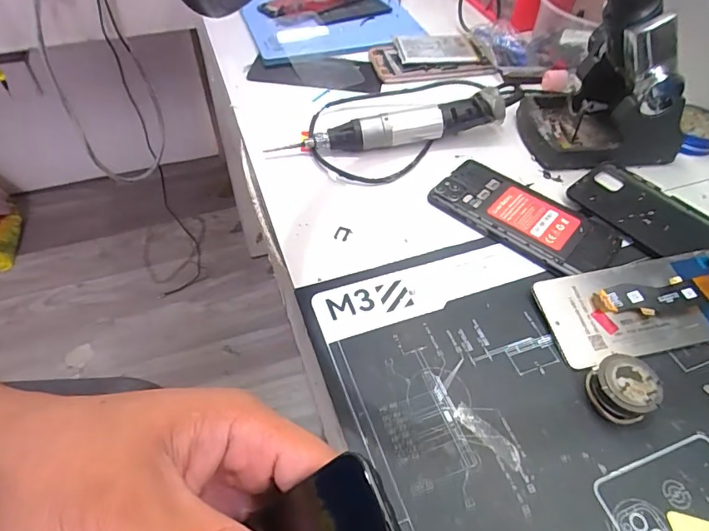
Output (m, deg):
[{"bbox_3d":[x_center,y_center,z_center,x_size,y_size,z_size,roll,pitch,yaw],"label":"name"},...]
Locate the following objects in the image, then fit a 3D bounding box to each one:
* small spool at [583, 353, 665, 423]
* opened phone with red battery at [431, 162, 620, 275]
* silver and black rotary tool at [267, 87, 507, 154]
[{"bbox_3d":[0.175,0.080,0.303,0.036,0.024,0.039,0,51,0],"label":"small spool"},{"bbox_3d":[0.149,-0.047,0.409,0.152,0.010,0.086,38,60,26],"label":"opened phone with red battery"},{"bbox_3d":[0.037,-0.135,0.452,0.230,0.036,0.027,-9,52,-8],"label":"silver and black rotary tool"}]

